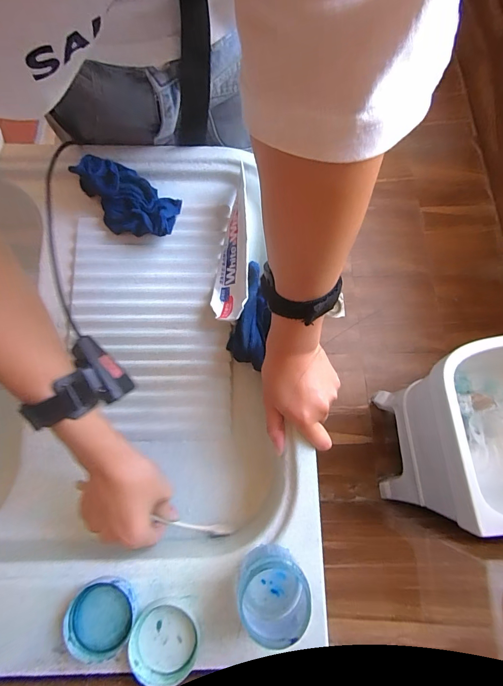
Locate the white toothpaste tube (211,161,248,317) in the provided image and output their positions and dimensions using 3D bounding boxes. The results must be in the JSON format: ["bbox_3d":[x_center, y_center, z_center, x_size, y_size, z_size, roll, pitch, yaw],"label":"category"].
[{"bbox_3d":[-0.021,-0.117,0.417,0.043,0.052,0.180,5,88,0],"label":"white toothpaste tube"}]

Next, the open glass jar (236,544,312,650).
[{"bbox_3d":[0.017,0.206,0.279,0.057,0.055,0.063,-42,79,-12],"label":"open glass jar"}]

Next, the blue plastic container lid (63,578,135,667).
[{"bbox_3d":[-0.126,0.231,0.285,0.055,0.013,0.052,0,74,-1],"label":"blue plastic container lid"}]

